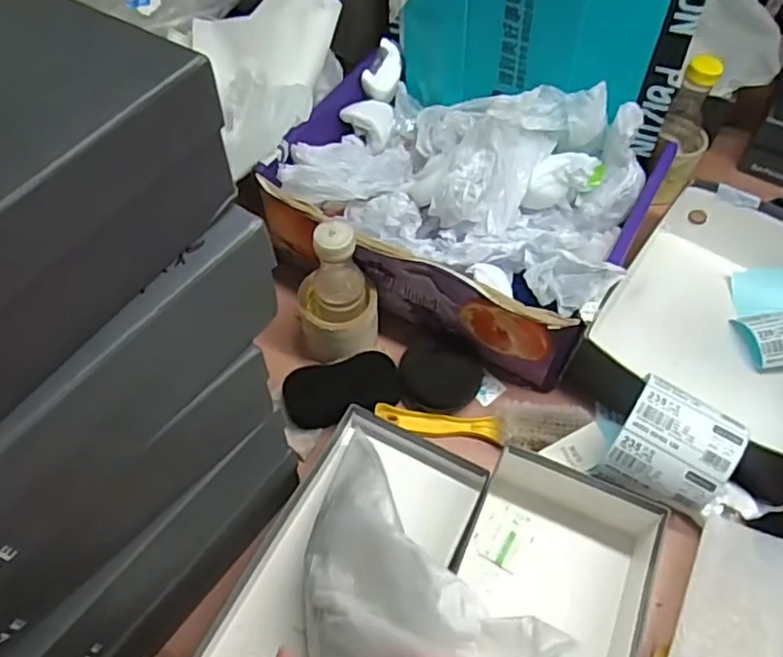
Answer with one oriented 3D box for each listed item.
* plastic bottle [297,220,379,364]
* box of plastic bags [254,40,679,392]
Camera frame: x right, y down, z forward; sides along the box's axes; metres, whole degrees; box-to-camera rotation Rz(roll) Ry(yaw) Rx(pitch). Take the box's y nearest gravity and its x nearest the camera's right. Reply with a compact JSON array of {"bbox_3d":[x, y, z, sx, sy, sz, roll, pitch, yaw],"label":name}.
[{"bbox_3d":[-0.059,-0.036,0.675,0.086,0.167,0.070,-3,57,-2],"label":"plastic bottle"},{"bbox_3d":[0.082,-0.162,0.748,0.401,0.175,0.294,25,60,15],"label":"box of plastic bags"}]

